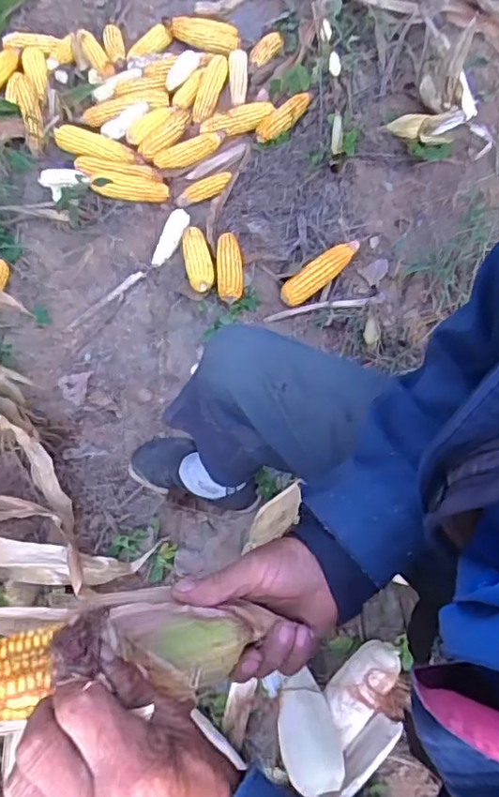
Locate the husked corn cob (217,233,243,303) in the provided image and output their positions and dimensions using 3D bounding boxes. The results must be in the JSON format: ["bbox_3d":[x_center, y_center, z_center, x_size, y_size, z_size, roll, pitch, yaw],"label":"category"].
[{"bbox_3d":[-0.045,-0.283,1.245,0.057,0.056,0.164,-8,60,4],"label":"husked corn cob"}]

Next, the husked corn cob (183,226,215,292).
[{"bbox_3d":[-0.114,-0.308,1.287,0.059,0.040,0.174,-13,60,1],"label":"husked corn cob"}]

